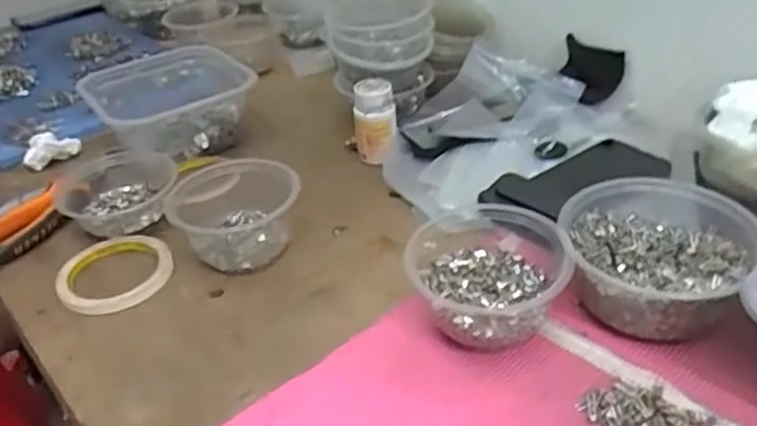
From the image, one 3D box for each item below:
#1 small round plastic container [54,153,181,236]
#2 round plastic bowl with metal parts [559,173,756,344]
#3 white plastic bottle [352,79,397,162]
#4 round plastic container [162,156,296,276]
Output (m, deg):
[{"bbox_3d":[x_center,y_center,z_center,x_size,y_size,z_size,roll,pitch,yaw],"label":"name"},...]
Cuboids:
[{"bbox_3d":[-0.266,-0.018,0.663,0.121,0.039,0.109,-14,36,-12],"label":"small round plastic container"},{"bbox_3d":[0.211,0.028,0.491,0.126,0.062,0.148,22,43,33],"label":"round plastic bowl with metal parts"},{"bbox_3d":[-0.004,-0.101,0.703,0.046,0.075,0.046,-6,35,-2],"label":"white plastic bottle"},{"bbox_3d":[-0.136,-0.004,0.610,0.115,0.056,0.133,-21,38,-22],"label":"round plastic container"}]

